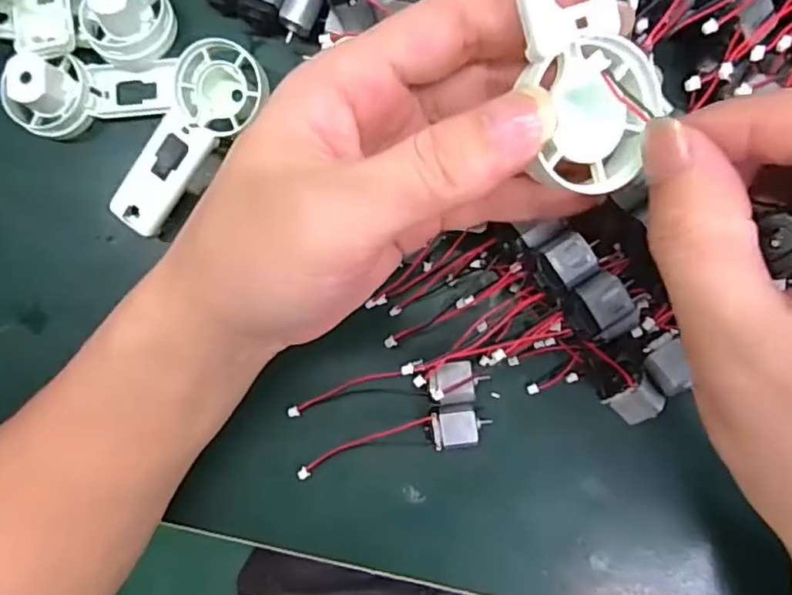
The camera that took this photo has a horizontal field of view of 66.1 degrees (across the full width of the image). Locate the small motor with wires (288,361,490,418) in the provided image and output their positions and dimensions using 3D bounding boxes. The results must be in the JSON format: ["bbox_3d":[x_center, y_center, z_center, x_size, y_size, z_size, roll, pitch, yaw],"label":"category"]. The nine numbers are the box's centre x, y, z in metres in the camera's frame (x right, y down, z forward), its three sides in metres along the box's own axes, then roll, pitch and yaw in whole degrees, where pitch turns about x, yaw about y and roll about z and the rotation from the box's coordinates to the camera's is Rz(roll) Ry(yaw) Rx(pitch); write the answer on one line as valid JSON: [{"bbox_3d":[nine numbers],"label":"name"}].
[{"bbox_3d":[-0.005,0.040,0.271,0.090,0.016,0.018,-7,89,5],"label":"small motor with wires"}]

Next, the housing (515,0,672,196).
[{"bbox_3d":[0.041,-0.075,0.160,0.035,0.024,0.092,-32,112,-10],"label":"housing"}]

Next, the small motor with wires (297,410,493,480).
[{"bbox_3d":[-0.003,0.064,0.273,0.088,0.014,0.016,-14,88,4],"label":"small motor with wires"}]

